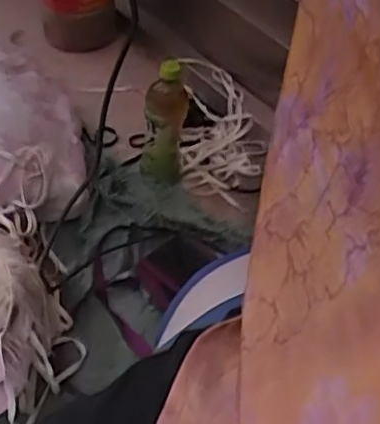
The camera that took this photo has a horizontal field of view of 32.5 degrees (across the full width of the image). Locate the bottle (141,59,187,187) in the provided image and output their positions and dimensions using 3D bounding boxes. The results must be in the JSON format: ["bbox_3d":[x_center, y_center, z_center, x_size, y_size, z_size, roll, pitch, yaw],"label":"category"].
[{"bbox_3d":[-0.045,-0.136,1.078,0.076,0.211,0.094,4,48,0],"label":"bottle"}]

